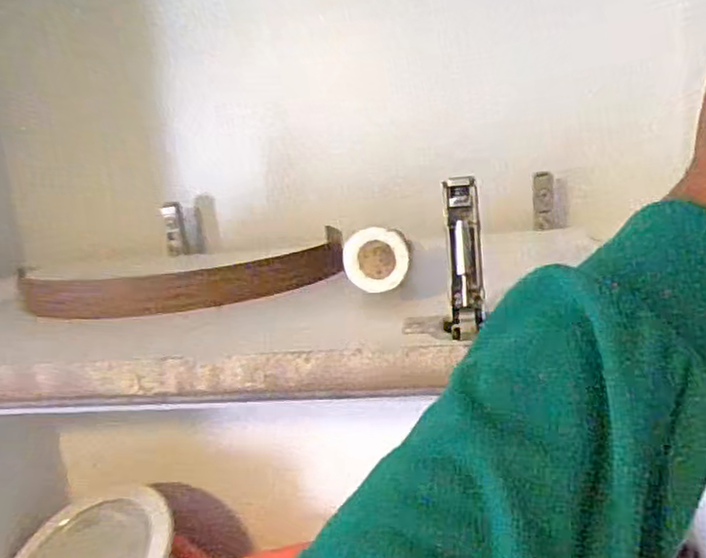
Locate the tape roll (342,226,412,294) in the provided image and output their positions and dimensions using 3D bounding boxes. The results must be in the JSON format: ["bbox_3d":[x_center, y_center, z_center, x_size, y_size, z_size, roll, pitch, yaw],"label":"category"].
[{"bbox_3d":[0.012,-0.010,0.346,0.034,0.032,0.013,3,5,3],"label":"tape roll"}]

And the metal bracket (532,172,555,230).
[{"bbox_3d":[0.169,-0.069,0.591,0.019,0.049,0.012,-2,11,17],"label":"metal bracket"}]

